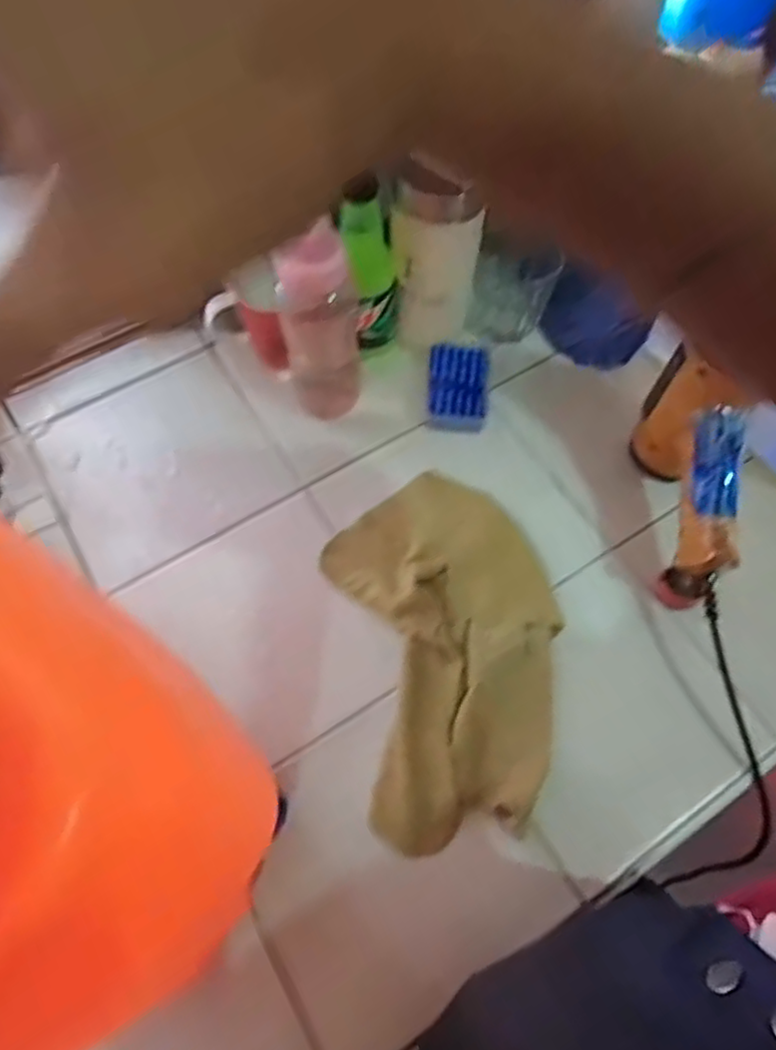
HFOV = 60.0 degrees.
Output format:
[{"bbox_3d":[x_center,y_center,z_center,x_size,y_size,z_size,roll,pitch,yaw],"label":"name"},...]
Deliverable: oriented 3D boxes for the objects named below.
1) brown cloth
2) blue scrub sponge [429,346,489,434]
[{"bbox_3d":[0.050,0.099,0.555,0.176,0.029,0.289,-4,65,-3],"label":"brown cloth"},{"bbox_3d":[0.070,-0.136,0.663,0.057,0.021,0.093,4,65,1],"label":"blue scrub sponge"}]

